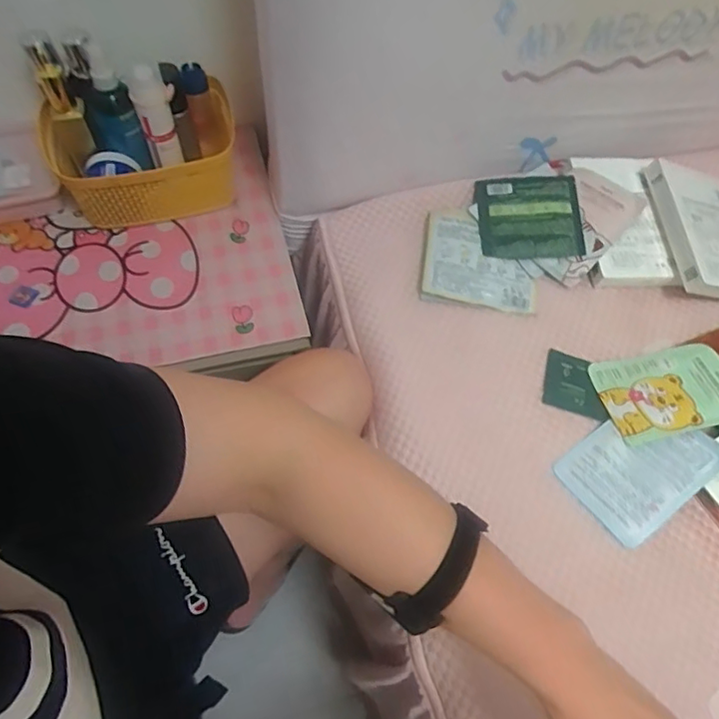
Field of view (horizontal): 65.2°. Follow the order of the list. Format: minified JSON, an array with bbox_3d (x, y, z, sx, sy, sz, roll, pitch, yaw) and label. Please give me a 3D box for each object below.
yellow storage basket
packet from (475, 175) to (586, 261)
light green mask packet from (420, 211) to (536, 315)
[{"bbox_3d":[-0.269,-0.263,0.727,0.219,0.119,0.151,-18,64,-14],"label":"yellow storage basket"},{"bbox_3d":[0.218,-0.186,0.726,0.127,0.009,0.128,-2,66,4],"label":"packet"},{"bbox_3d":[0.150,-0.127,0.703,0.139,0.022,0.135,6,60,-1],"label":"light green mask packet"}]

